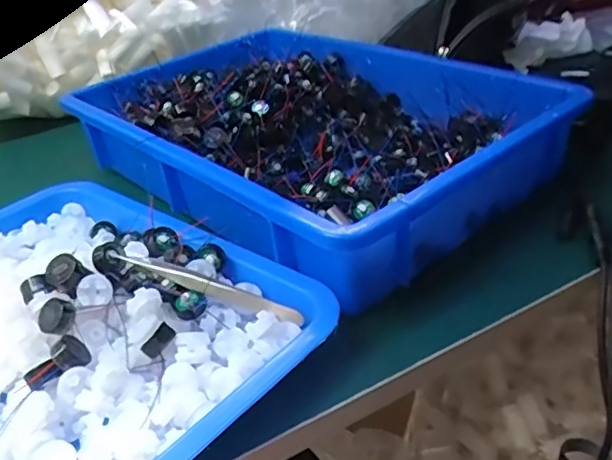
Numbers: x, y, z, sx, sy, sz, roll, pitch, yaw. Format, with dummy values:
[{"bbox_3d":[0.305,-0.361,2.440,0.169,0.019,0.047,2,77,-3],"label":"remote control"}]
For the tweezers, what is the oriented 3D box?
[{"bbox_3d":[-0.063,0.034,0.380,0.133,0.008,0.014,18,38,11],"label":"tweezers"}]

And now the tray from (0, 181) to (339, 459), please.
[{"bbox_3d":[-0.171,0.060,0.377,0.312,0.040,0.259,22,42,37],"label":"tray"}]

